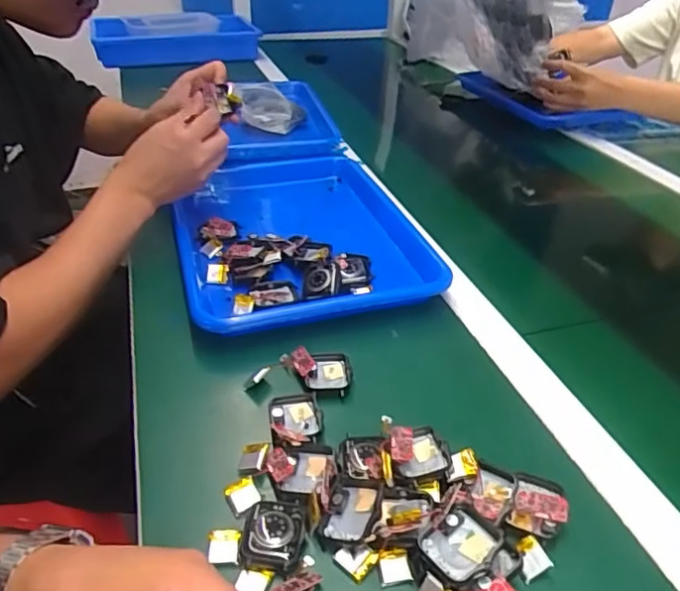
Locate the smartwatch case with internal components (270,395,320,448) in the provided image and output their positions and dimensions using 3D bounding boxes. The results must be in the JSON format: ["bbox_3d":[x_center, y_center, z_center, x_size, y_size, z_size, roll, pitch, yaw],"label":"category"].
[{"bbox_3d":[-0.033,0.095,0.430,0.036,0.012,0.050,-5,36,-10],"label":"smartwatch case with internal components"}]

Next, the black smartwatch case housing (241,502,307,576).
[{"bbox_3d":[-0.039,0.144,0.347,0.034,0.012,0.045,4,36,3],"label":"black smartwatch case housing"}]

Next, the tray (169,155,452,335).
[{"bbox_3d":[-0.050,-0.069,0.659,0.266,0.057,0.338,-9,37,-15],"label":"tray"}]

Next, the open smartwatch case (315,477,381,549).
[{"bbox_3d":[0.007,0.135,0.357,0.033,0.015,0.041,12,37,14],"label":"open smartwatch case"}]

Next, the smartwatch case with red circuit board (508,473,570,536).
[{"bbox_3d":[0.130,0.138,0.372,0.033,0.017,0.042,15,40,20],"label":"smartwatch case with red circuit board"}]

